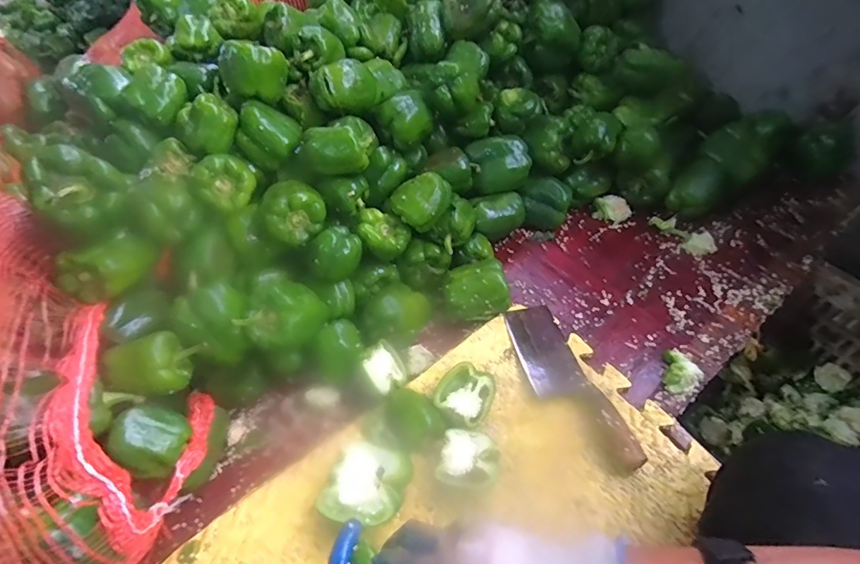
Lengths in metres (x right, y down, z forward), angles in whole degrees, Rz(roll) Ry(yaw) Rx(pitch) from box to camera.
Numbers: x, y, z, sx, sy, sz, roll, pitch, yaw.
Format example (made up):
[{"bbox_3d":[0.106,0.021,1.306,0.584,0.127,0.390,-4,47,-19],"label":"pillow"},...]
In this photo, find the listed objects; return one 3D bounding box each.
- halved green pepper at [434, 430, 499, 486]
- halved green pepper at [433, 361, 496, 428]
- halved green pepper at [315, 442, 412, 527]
[{"bbox_3d":[0.042,0.185,0.467,0.057,0.029,0.053,8,52,14],"label":"halved green pepper"},{"bbox_3d":[0.040,0.127,0.512,0.067,0.032,0.062,-4,50,5],"label":"halved green pepper"},{"bbox_3d":[-0.061,0.209,0.457,0.068,0.042,0.077,15,54,19],"label":"halved green pepper"}]

